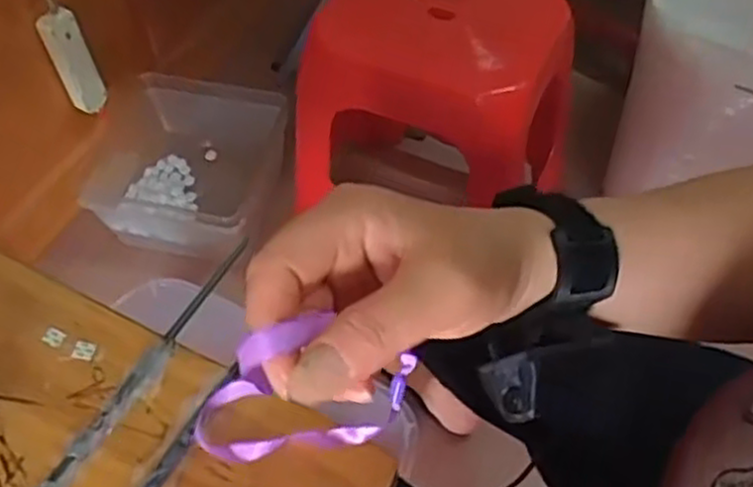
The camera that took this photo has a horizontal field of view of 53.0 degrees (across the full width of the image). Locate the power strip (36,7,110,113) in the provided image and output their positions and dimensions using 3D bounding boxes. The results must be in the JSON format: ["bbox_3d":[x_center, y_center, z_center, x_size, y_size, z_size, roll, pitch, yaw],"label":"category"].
[{"bbox_3d":[-0.506,-0.305,1.269,0.064,0.188,0.033,-25,58,-15],"label":"power strip"}]

